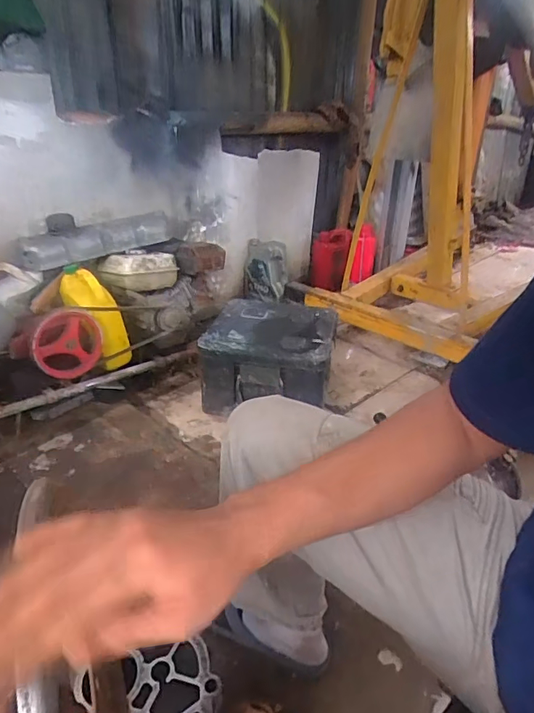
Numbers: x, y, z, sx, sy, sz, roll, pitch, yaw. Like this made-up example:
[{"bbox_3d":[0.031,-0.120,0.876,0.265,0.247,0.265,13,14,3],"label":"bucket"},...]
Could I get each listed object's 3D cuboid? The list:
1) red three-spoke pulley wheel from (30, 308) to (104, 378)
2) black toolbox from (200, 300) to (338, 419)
[{"bbox_3d":[-0.540,-0.036,1.287,0.194,0.182,0.048,-24,37,-39],"label":"red three-spoke pulley wheel"},{"bbox_3d":[0.015,-0.004,1.490,0.370,0.228,0.367,6,28,10],"label":"black toolbox"}]

